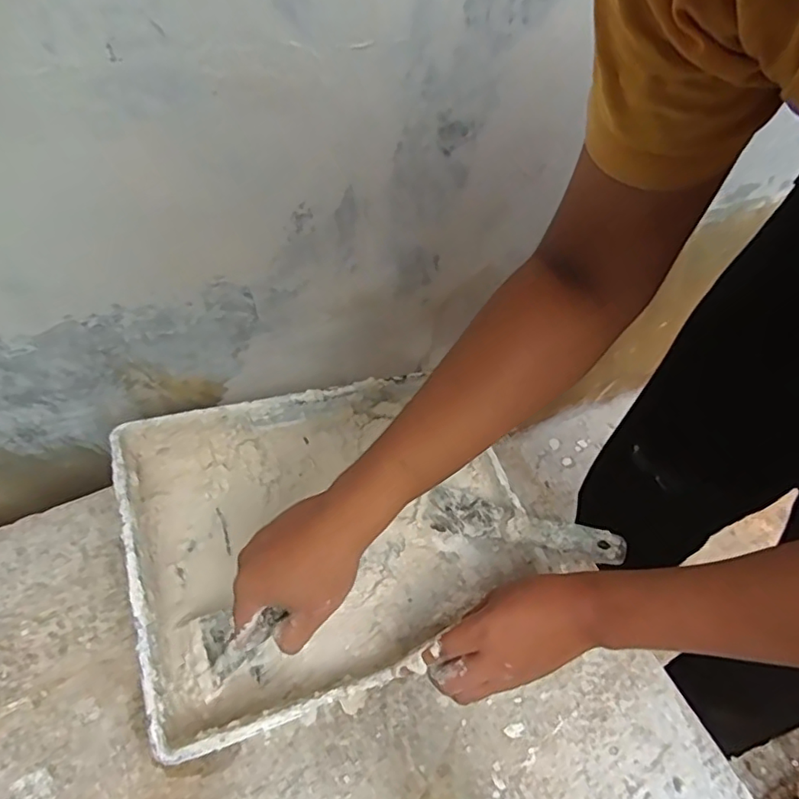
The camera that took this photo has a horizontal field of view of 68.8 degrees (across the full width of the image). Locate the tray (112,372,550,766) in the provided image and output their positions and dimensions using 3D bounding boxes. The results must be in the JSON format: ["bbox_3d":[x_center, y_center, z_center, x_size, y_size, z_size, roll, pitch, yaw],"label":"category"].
[{"bbox_3d":[-0.058,0.118,0.539,0.338,0.082,0.275,-15,58,-15],"label":"tray"}]

